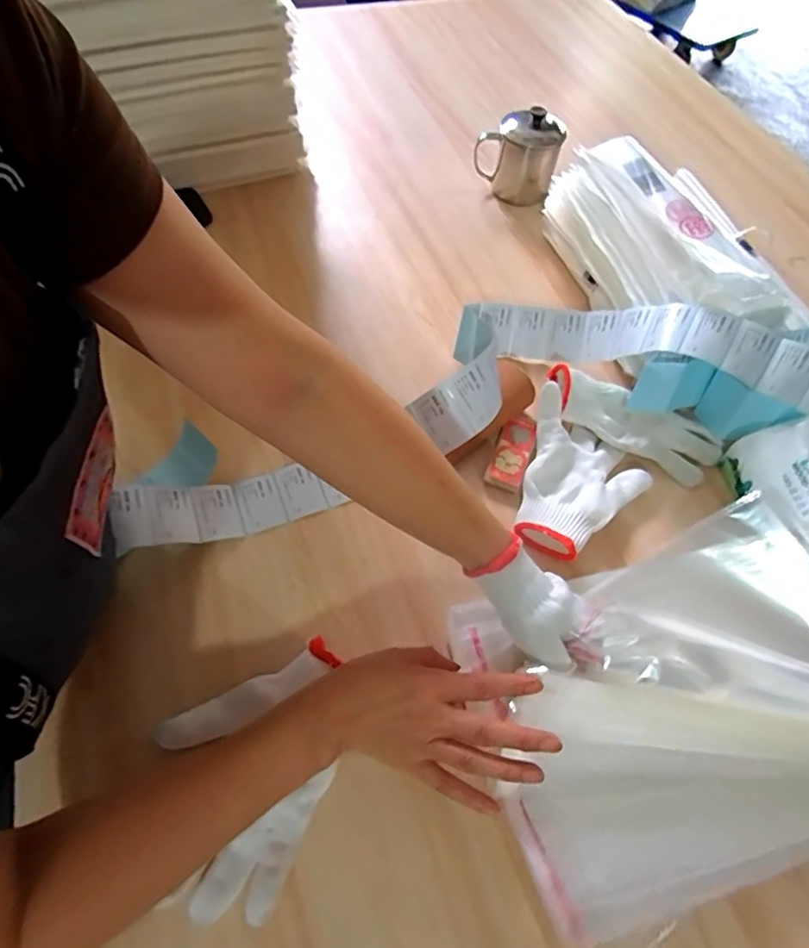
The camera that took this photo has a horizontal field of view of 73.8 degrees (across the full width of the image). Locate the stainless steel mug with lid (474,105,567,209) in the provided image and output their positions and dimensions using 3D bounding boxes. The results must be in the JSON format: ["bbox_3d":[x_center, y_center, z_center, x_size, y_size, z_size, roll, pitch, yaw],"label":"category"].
[{"bbox_3d":[0.167,-0.468,0.793,0.118,0.107,0.078,9,60,2],"label":"stainless steel mug with lid"}]

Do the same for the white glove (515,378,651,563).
[{"bbox_3d":[0.170,0.005,0.537,0.132,0.032,0.156,27,62,12],"label":"white glove"}]

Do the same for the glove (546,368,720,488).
[{"bbox_3d":[0.244,-0.055,0.582,0.194,0.015,0.060,30,90,4],"label":"glove"}]

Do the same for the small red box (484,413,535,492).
[{"bbox_3d":[0.117,-0.026,0.579,0.036,0.011,0.094,21,61,9],"label":"small red box"}]

